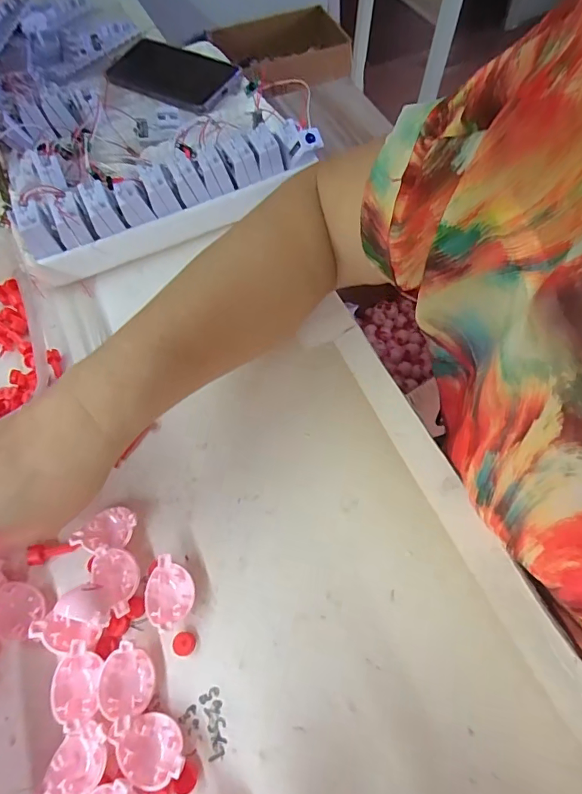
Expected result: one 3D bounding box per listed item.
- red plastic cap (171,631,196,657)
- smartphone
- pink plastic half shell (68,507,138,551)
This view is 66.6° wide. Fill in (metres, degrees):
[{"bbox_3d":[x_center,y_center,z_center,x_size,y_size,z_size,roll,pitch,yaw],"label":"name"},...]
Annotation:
[{"bbox_3d":[-0.061,0.141,0.253,0.013,0.004,0.012,-2,60,3],"label":"red plastic cap"},{"bbox_3d":[-0.138,-0.381,0.521,0.164,0.011,0.079,33,78,20],"label":"smartphone"},{"bbox_3d":[-0.117,0.085,0.285,0.034,0.015,0.031,19,63,15],"label":"pink plastic half shell"}]

